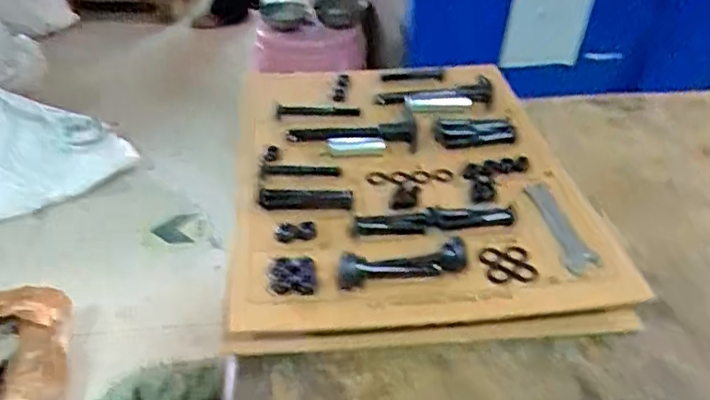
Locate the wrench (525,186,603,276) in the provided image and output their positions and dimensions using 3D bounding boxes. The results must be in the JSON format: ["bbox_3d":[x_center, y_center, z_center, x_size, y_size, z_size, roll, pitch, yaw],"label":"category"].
[{"bbox_3d":[0.169,0.020,0.487,0.029,0.008,0.099,-3,37,-6],"label":"wrench"}]

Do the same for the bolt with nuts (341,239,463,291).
[{"bbox_3d":[0.036,0.047,0.448,0.096,0.014,0.024,-5,37,-8],"label":"bolt with nuts"}]

